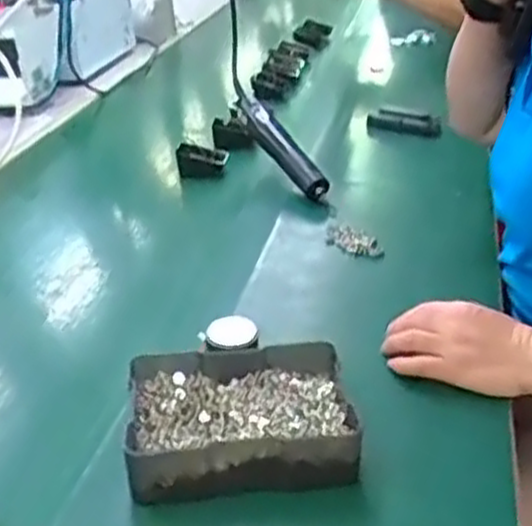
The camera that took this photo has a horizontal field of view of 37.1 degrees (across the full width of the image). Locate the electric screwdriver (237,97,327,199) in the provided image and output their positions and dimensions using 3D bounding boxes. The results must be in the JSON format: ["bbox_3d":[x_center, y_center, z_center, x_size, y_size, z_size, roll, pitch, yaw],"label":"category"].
[{"bbox_3d":[0.015,-0.153,1.027,0.024,0.035,0.209,-16,52,-30],"label":"electric screwdriver"}]

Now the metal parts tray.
[{"bbox_3d":[-0.019,0.108,0.574,0.153,0.039,0.121,-6,29,-5],"label":"metal parts tray"}]

